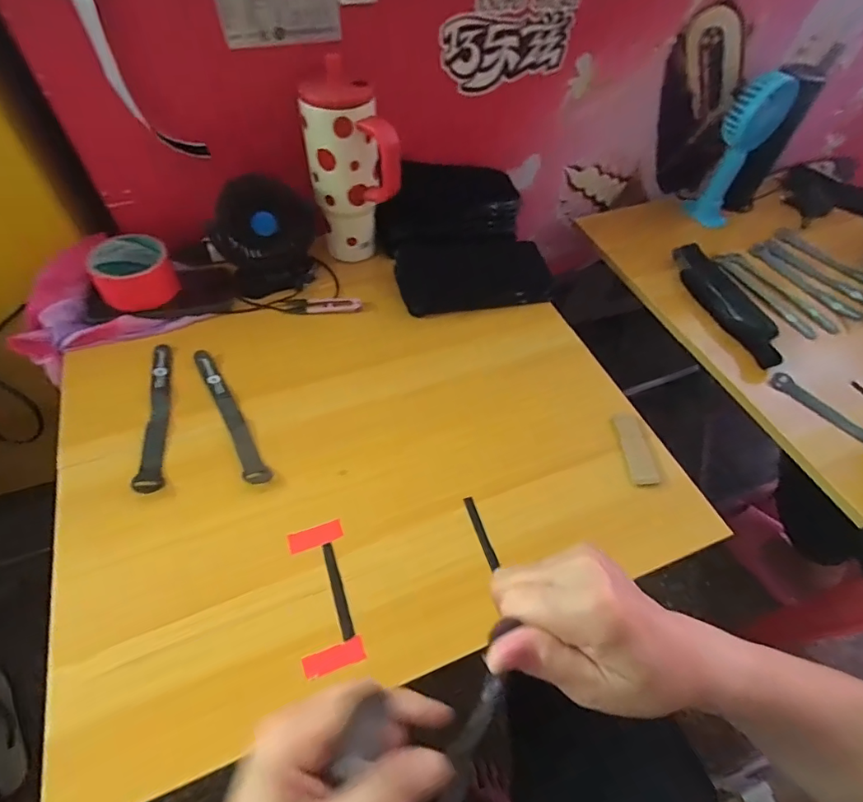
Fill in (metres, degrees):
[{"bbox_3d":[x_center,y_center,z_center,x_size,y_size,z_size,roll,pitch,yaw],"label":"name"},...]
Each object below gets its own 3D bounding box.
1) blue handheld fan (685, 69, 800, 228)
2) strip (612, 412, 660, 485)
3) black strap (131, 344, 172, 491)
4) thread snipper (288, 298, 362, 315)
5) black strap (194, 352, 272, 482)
[{"bbox_3d":[0.482,-0.384,0.760,0.078,0.240,0.093,30,58,16],"label":"blue handheld fan"},{"bbox_3d":[0.215,0.048,0.499,0.028,0.005,0.082,1,54,-4],"label":"strip"},{"bbox_3d":[-0.293,0.011,0.503,0.024,0.010,0.192,-11,56,-12],"label":"black strap"},{"bbox_3d":[-0.137,-0.123,0.616,0.093,0.005,0.028,-4,55,-7],"label":"thread snipper"},{"bbox_3d":[-0.220,0.013,0.513,0.024,0.005,0.194,-27,61,-21],"label":"black strap"}]

